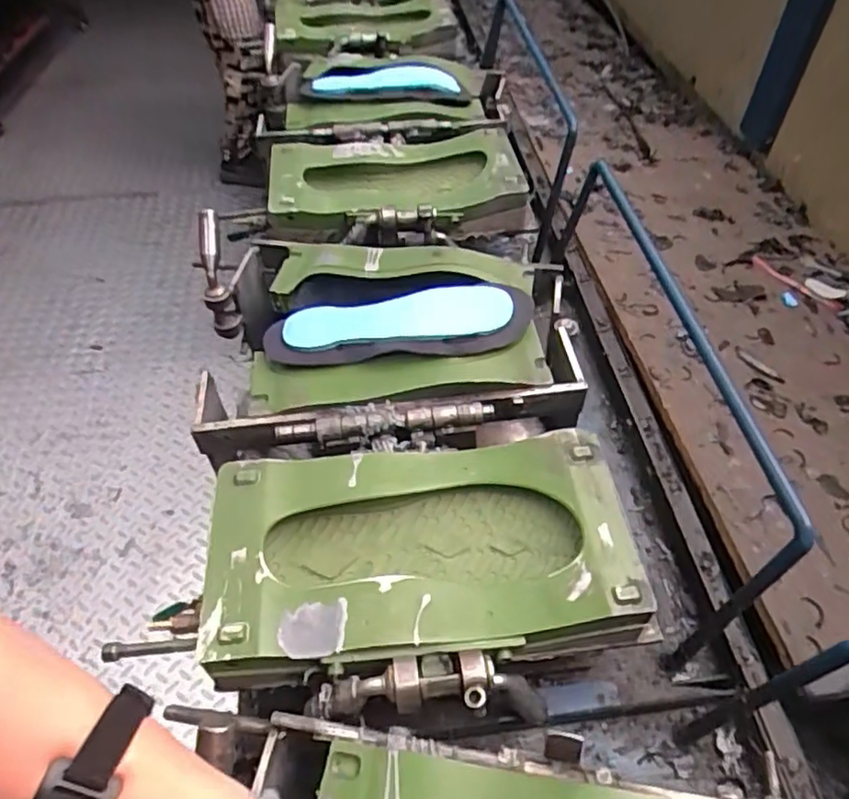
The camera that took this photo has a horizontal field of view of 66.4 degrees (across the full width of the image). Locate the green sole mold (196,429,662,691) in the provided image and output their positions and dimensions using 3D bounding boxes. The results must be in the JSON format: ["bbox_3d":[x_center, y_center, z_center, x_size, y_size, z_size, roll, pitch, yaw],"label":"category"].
[{"bbox_3d":[-0.004,0.129,0.572,0.351,0.054,0.191,-5,48,-2],"label":"green sole mold"}]

